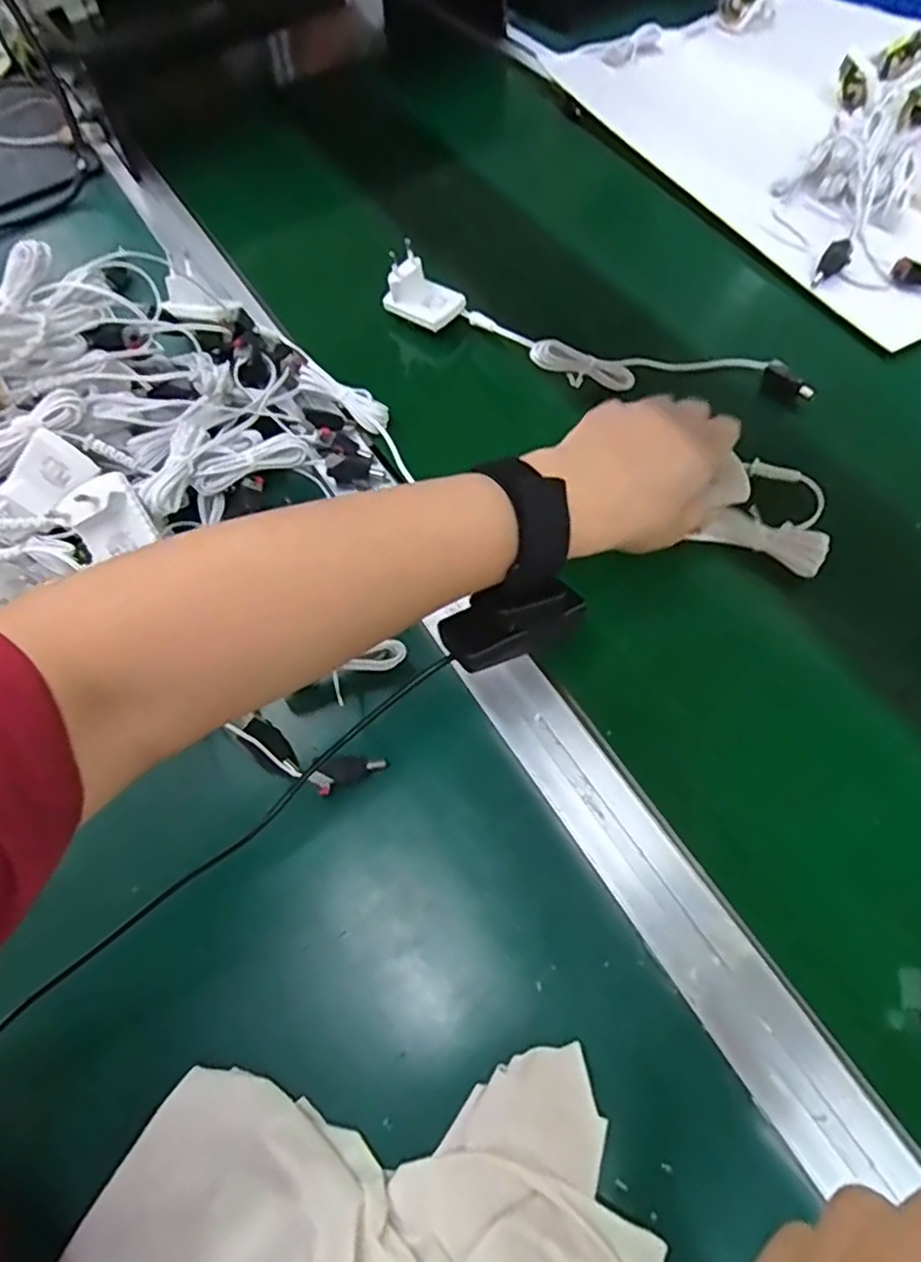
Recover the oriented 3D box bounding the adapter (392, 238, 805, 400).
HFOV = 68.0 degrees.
[{"bbox_3d":[0.087,-0.210,0.499,0.319,0.042,0.069,19,63,13],"label":"adapter"}]

